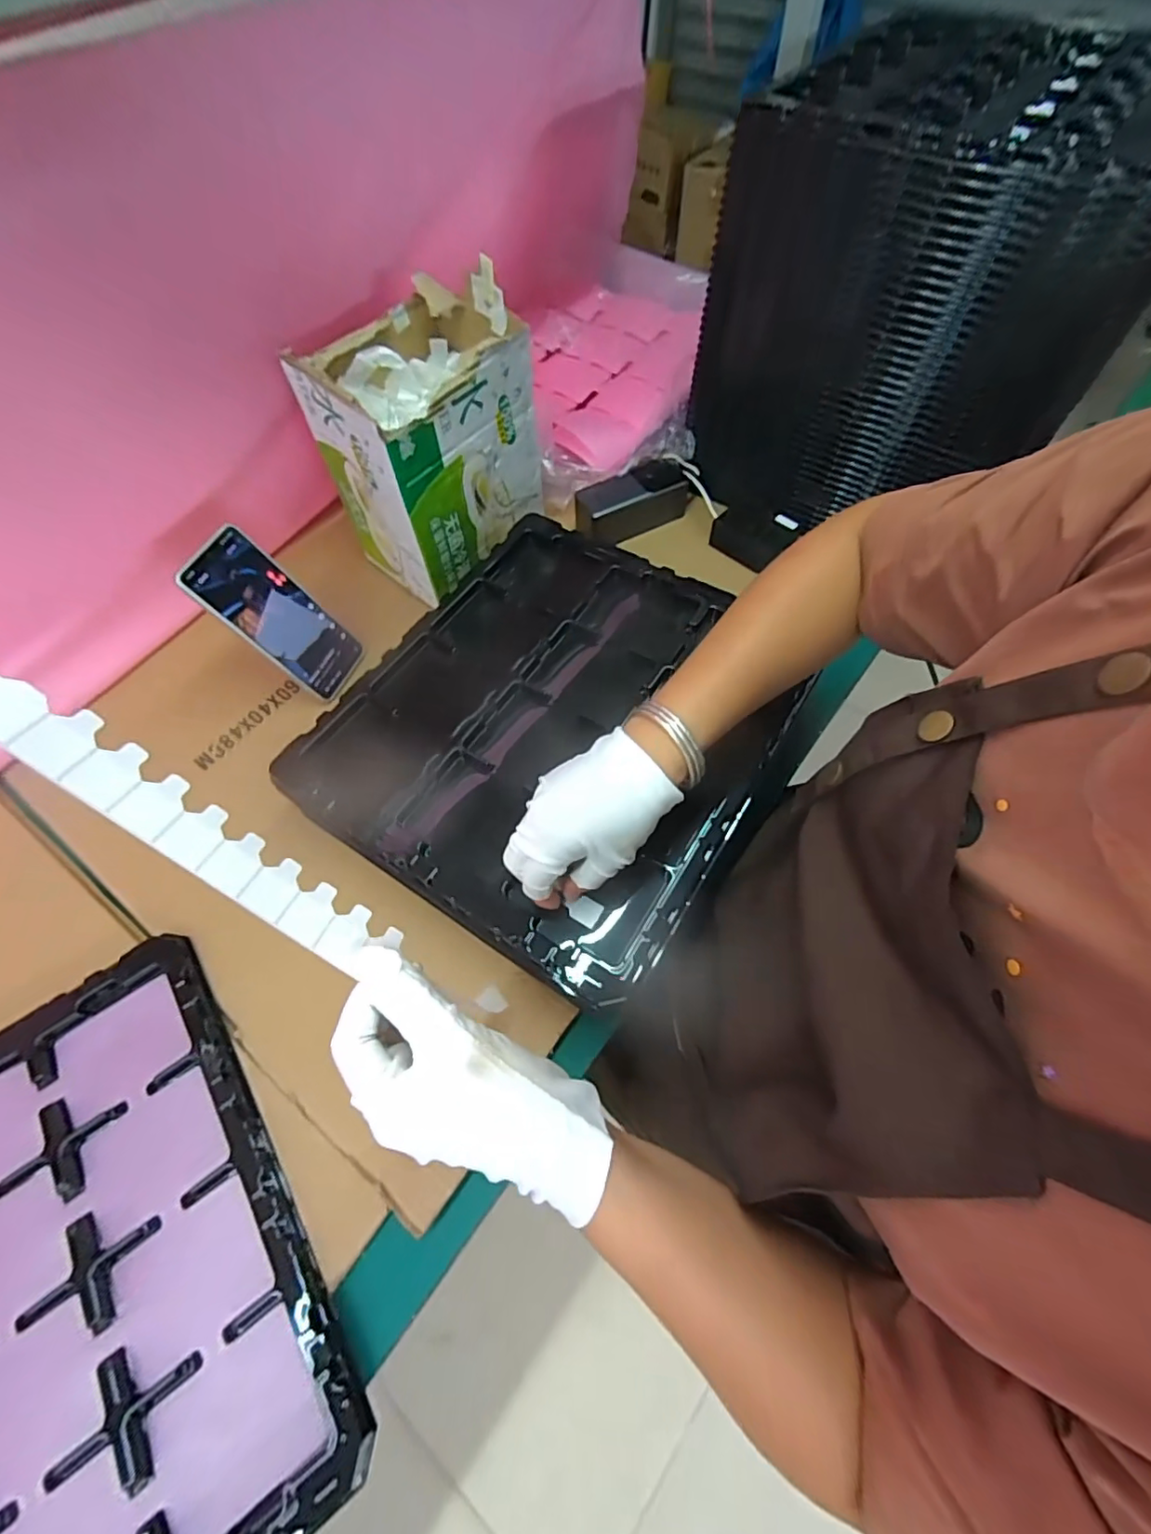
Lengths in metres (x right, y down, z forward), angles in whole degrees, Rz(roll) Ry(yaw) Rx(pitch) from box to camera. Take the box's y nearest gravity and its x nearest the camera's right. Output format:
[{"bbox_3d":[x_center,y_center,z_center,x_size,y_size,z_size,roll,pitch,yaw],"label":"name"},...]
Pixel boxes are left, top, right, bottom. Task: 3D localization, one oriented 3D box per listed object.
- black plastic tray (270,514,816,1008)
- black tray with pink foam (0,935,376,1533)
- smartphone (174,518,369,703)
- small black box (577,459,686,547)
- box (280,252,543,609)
[{"bbox_3d":[-0.010,-0.048,0.519,0.346,0.053,0.369,29,65,16],"label":"black plastic tray"},{"bbox_3d":[-0.350,0.350,0.356,0.331,0.017,0.365,-32,65,-16],"label":"black tray with pink foam"},{"bbox_3d":[-0.283,-0.144,0.554,0.013,0.169,0.081,3,60,37],"label":"smartphone"},{"bbox_3d":[0.074,-0.315,0.693,0.140,0.058,0.060,-26,63,-14],"label":"small black box"},{"bbox_3d":[-0.146,-0.326,0.582,0.151,0.189,0.199,30,66,16],"label":"box"}]

